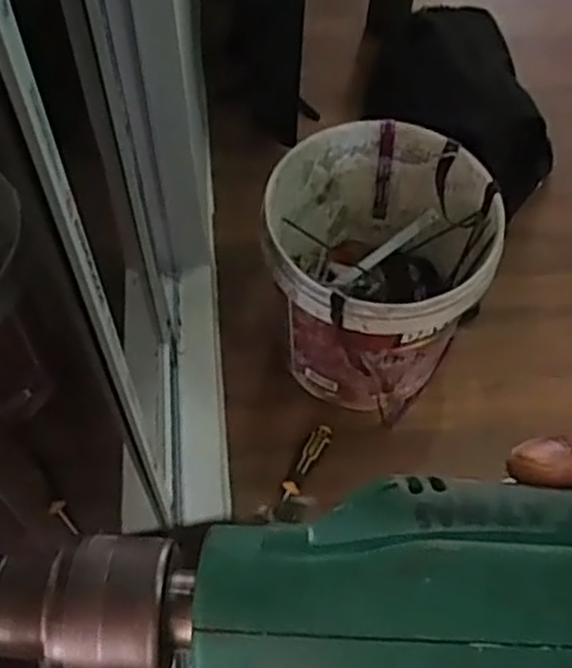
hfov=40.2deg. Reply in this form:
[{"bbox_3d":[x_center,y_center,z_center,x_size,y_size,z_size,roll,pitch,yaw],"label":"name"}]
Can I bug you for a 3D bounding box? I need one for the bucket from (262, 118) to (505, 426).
[{"bbox_3d":[0.123,-0.075,1.079,0.280,0.300,0.288,0,58,-1],"label":"bucket"}]

